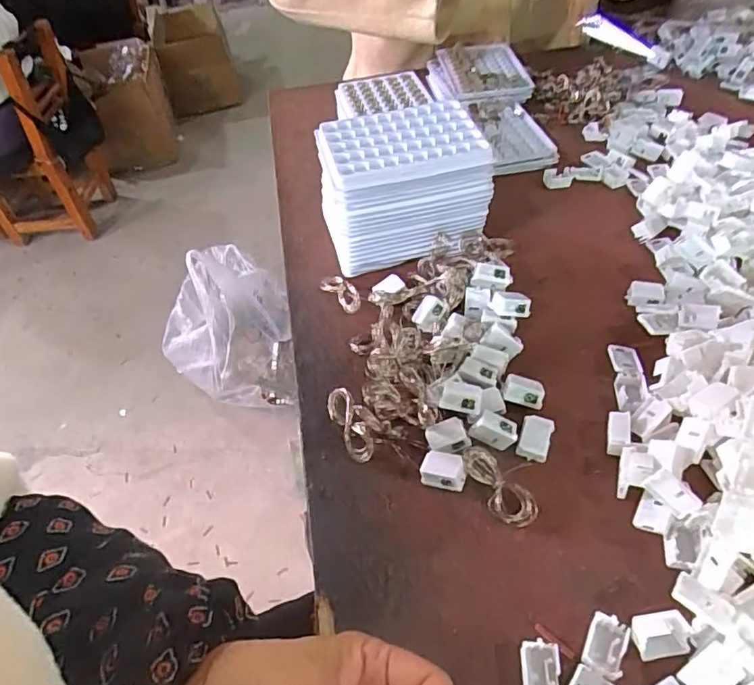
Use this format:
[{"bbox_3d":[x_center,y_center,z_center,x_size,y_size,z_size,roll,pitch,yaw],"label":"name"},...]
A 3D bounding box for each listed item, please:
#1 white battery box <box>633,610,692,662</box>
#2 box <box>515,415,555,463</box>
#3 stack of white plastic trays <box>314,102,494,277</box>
[{"bbox_3d":[0.145,0.150,0.274,0.029,0.010,0.019,-9,49,-1],"label":"white battery box"},{"bbox_3d":[0.104,0.062,0.351,0.020,0.016,0.024,14,53,18],"label":"box"},{"bbox_3d":[0.021,-0.133,0.467,0.136,0.099,0.088,-11,49,-3],"label":"stack of white plastic trays"}]

